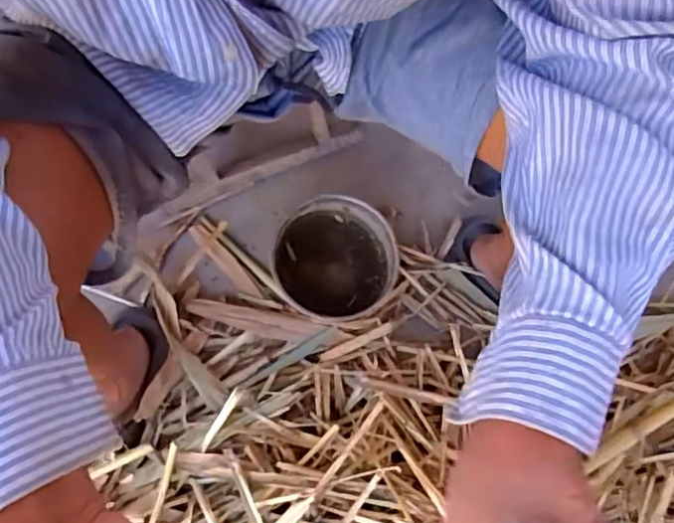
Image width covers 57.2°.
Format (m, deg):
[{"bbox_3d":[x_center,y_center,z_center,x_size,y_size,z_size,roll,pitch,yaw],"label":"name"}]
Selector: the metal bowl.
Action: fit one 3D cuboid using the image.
[{"bbox_3d":[-0.004,-0.001,0.808,0.157,0.073,0.149,1,74,-5],"label":"metal bowl"}]

